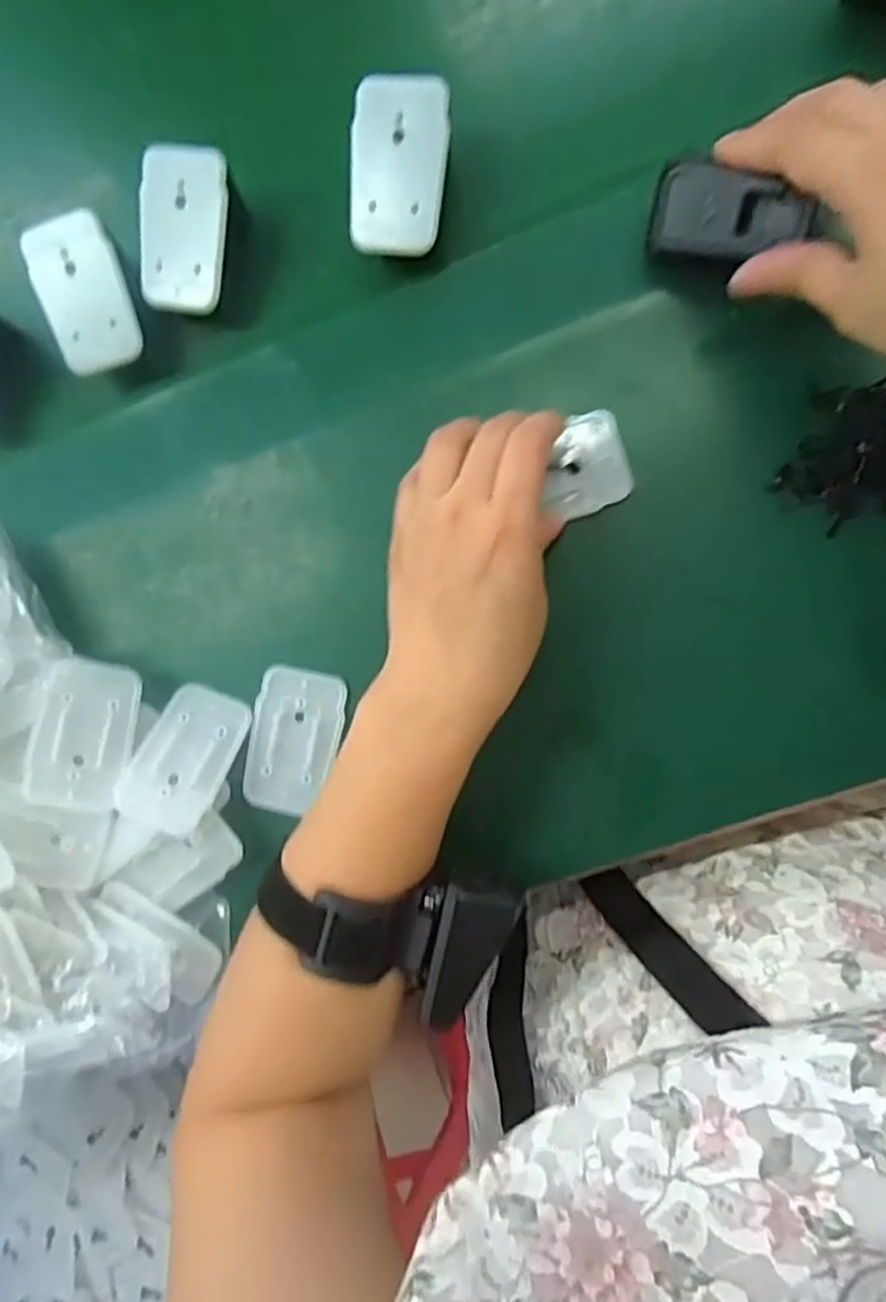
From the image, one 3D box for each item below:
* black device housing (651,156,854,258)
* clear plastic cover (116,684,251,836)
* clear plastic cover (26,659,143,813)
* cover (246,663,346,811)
[{"bbox_3d":[0.121,-0.185,0.300,0.061,0.021,0.034,20,125,15],"label":"black device housing"},{"bbox_3d":[-0.125,0.051,0.342,0.041,0.004,0.068,21,67,4],"label":"clear plastic cover"},{"bbox_3d":[-0.170,0.040,0.335,0.044,0.005,0.068,8,85,-14],"label":"clear plastic cover"},{"bbox_3d":[-0.073,0.045,0.349,0.042,0.005,0.070,10,89,9],"label":"cover"}]

